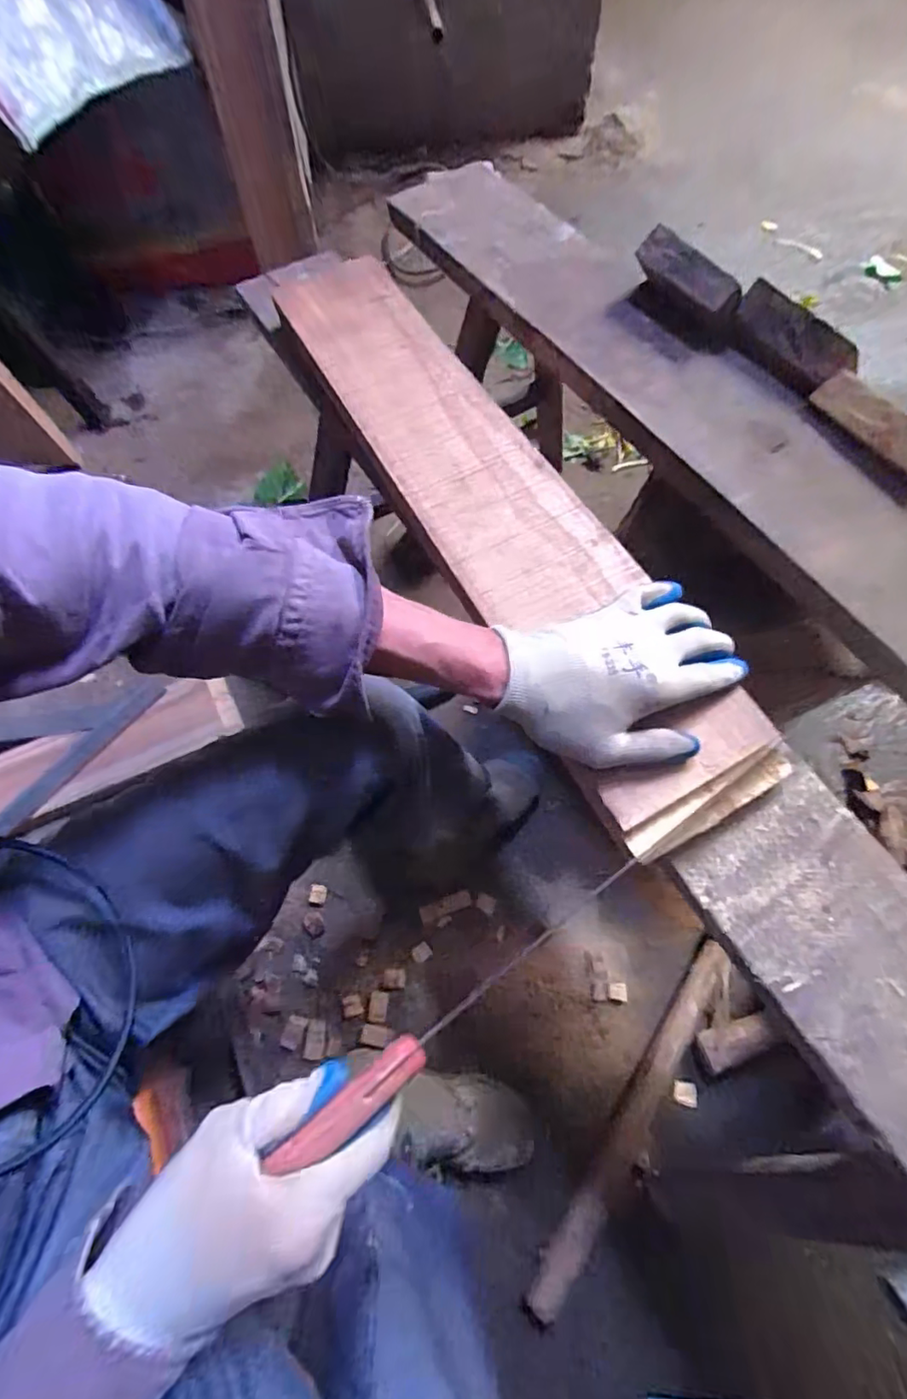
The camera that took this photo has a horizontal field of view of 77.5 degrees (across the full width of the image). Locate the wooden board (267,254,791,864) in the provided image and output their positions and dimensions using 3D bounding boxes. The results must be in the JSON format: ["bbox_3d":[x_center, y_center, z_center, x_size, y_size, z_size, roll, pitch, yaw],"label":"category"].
[{"bbox_3d":[0.012,-0.195,0.503,0.140,0.027,0.673,-27,68,-11],"label":"wooden board"}]

